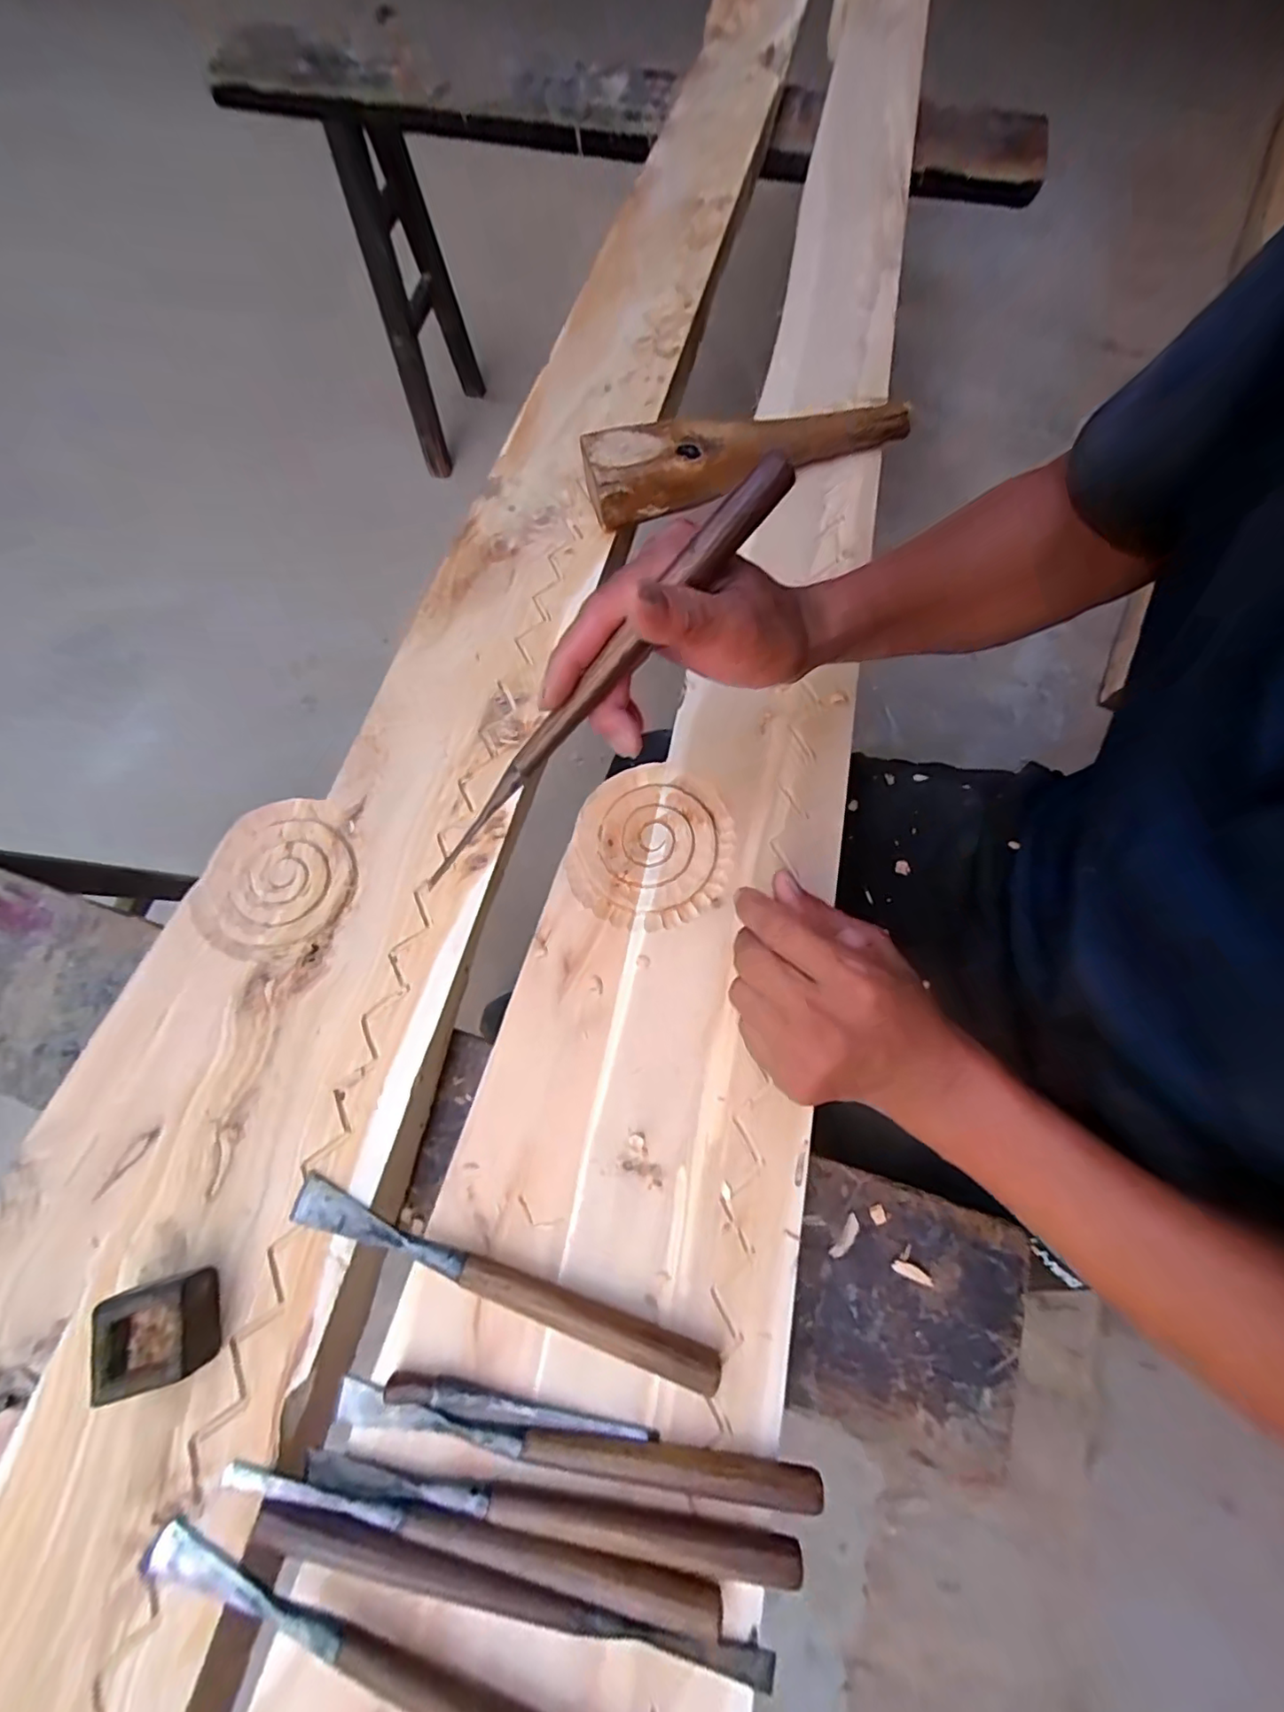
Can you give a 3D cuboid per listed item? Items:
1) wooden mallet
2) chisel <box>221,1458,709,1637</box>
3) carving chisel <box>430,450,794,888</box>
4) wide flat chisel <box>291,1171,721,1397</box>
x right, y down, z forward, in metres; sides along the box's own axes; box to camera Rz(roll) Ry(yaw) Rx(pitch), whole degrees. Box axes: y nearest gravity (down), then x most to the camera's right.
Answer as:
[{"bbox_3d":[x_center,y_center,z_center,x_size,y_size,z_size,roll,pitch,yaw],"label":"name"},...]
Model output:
[{"bbox_3d":[0.091,-0.328,0.491,0.271,0.048,0.055,-11,72,-4],"label":"wooden mallet"},{"bbox_3d":[-0.087,0.335,0.289,0.247,0.014,0.020,10,72,3],"label":"chisel"},{"bbox_3d":[-0.028,-0.073,0.275,0.249,0.014,0.016,-45,75,20],"label":"carving chisel"},{"bbox_3d":[-0.080,0.233,0.324,0.246,0.018,0.022,18,73,5],"label":"wide flat chisel"}]

